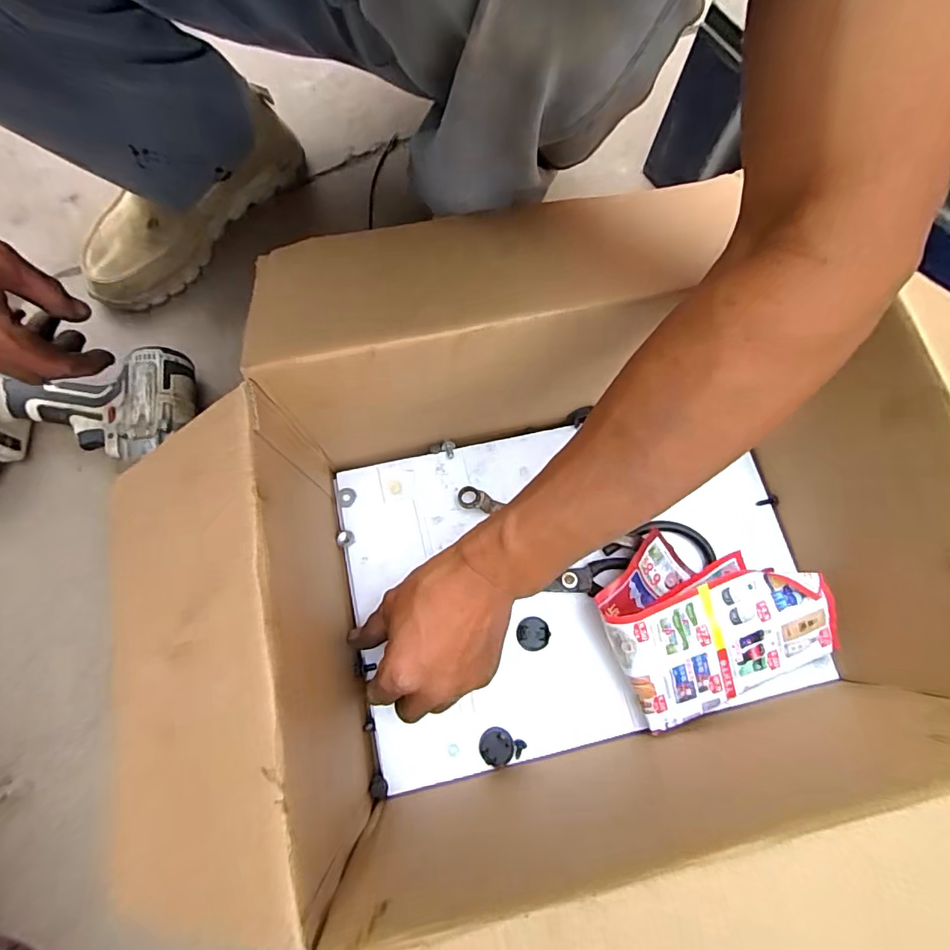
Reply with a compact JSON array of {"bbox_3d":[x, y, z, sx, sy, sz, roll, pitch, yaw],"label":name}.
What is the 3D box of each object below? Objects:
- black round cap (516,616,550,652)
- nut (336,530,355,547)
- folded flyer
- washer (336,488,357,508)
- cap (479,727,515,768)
[{"bbox_3d":[0.047,0.130,0.403,0.026,0.004,0.026,0,78,-1],"label":"black round cap"},{"bbox_3d":[-0.111,0.054,0.420,0.014,0.008,0.013,-18,75,-5],"label":"nut"},{"bbox_3d":[0.181,0.105,0.379,0.166,0.053,0.128,-20,79,-5],"label":"folded flyer"},{"bbox_3d":[-0.113,0.019,0.430,0.017,0.004,0.017,0,78,-1],"label":"washer"},{"bbox_3d":[0.017,0.211,0.382,0.026,0.004,0.028,0,78,-1],"label":"cap"}]

